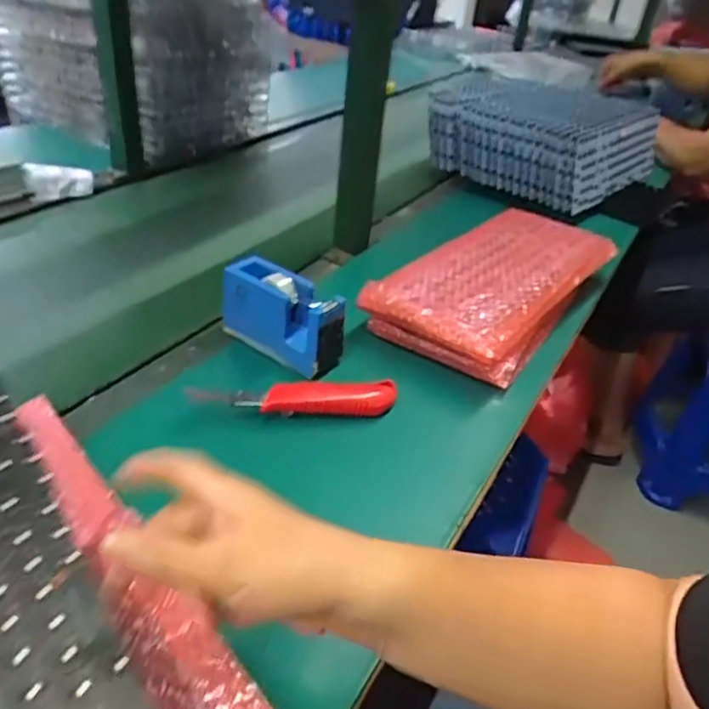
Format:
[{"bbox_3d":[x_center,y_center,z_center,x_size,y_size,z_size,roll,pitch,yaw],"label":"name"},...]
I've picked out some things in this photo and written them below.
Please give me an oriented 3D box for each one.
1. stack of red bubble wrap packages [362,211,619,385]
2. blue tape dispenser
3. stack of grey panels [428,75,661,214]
[{"bbox_3d":[0.179,-0.086,0.763,0.173,0.066,0.364,26,40,25],"label":"stack of red bubble wrap packages"},{"bbox_3d":[-0.072,-0.043,0.626,0.135,0.069,0.052,28,40,27],"label":"blue tape dispenser"},{"bbox_3d":[0.359,-0.418,1.148,0.319,0.146,0.323,32,42,31],"label":"stack of grey panels"}]

